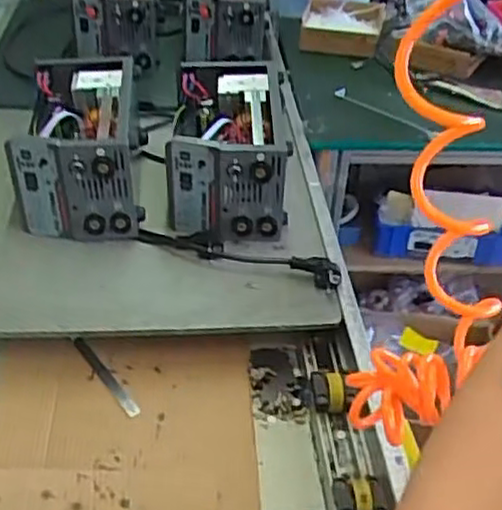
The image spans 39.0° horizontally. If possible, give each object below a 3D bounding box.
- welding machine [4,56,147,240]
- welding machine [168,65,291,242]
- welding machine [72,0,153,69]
[{"bbox_3d":[-0.256,-0.178,1.092,0.171,0.149,0.296,0,38,-5],"label":"welding machine"},{"bbox_3d":[-0.034,-0.168,1.110,0.171,0.151,0.318,3,38,-2],"label":"welding machine"},{"bbox_3d":[-0.289,-0.555,1.559,0.163,0.153,0.367,0,39,-5],"label":"welding machine"}]

